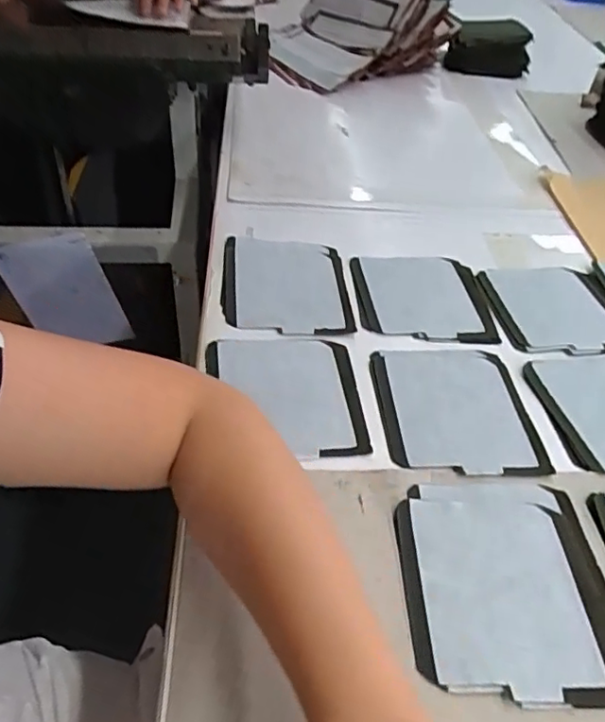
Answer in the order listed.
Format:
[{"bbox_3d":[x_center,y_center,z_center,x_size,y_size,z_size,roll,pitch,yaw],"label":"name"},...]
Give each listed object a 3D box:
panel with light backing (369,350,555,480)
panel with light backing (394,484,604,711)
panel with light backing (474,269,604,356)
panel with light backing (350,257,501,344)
[{"bbox_3d":[0.137,0.041,0.528,0.135,0.011,0.144,-1,44,-3],"label":"panel with light backing"},{"bbox_3d":[0.142,0.153,0.411,0.142,0.011,0.155,-1,44,-3],"label":"panel with light backing"},{"bbox_3d":[0.276,-0.060,0.645,0.141,0.006,0.144,-2,44,-4],"label":"panel with light backing"},{"bbox_3d":[0.127,-0.070,0.640,0.137,0.015,0.134,-1,44,-3],"label":"panel with light backing"}]

